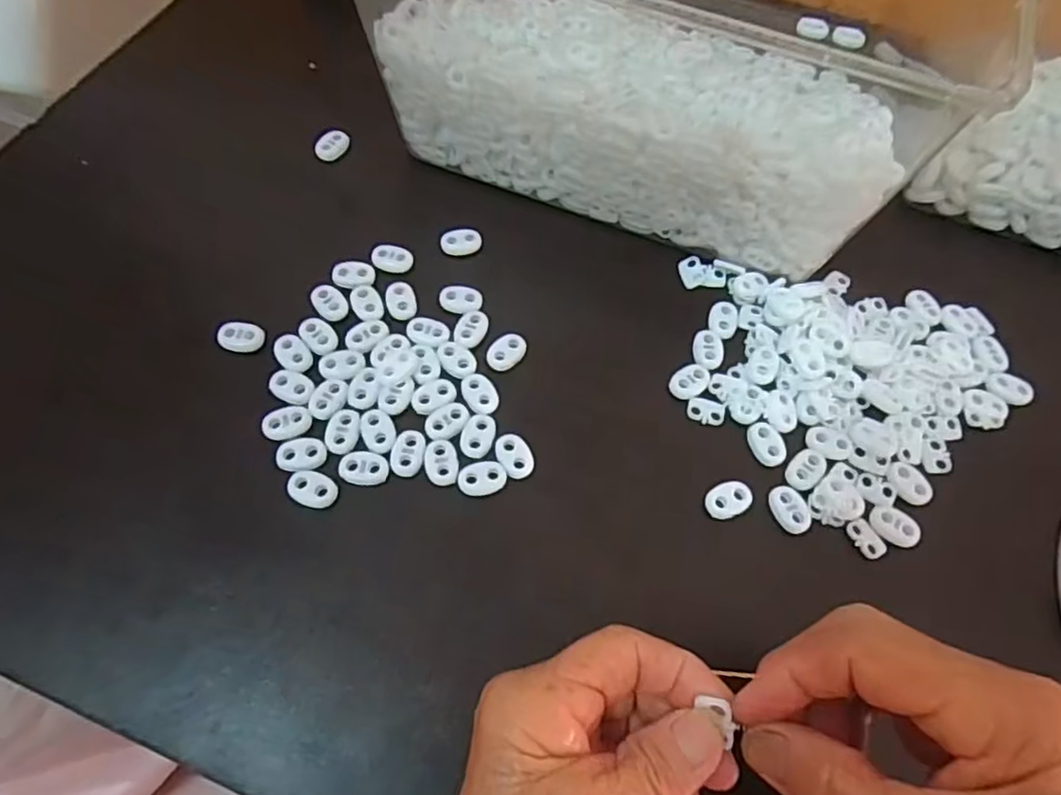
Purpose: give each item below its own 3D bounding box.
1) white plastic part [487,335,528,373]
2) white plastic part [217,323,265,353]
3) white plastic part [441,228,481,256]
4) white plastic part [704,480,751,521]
[{"bbox_3d":[-0.012,-0.024,0.335,0.016,0.004,0.023,37,68,15],"label":"white plastic part"},{"bbox_3d":[-0.147,-0.032,0.330,0.022,0.004,0.017,5,64,0],"label":"white plastic part"},{"bbox_3d":[-0.039,-0.088,0.367,0.023,0.004,0.016,-11,65,-7],"label":"white plastic part"},{"bbox_3d":[0.093,0.048,0.306,0.022,0.004,0.015,-15,66,-9],"label":"white plastic part"}]

